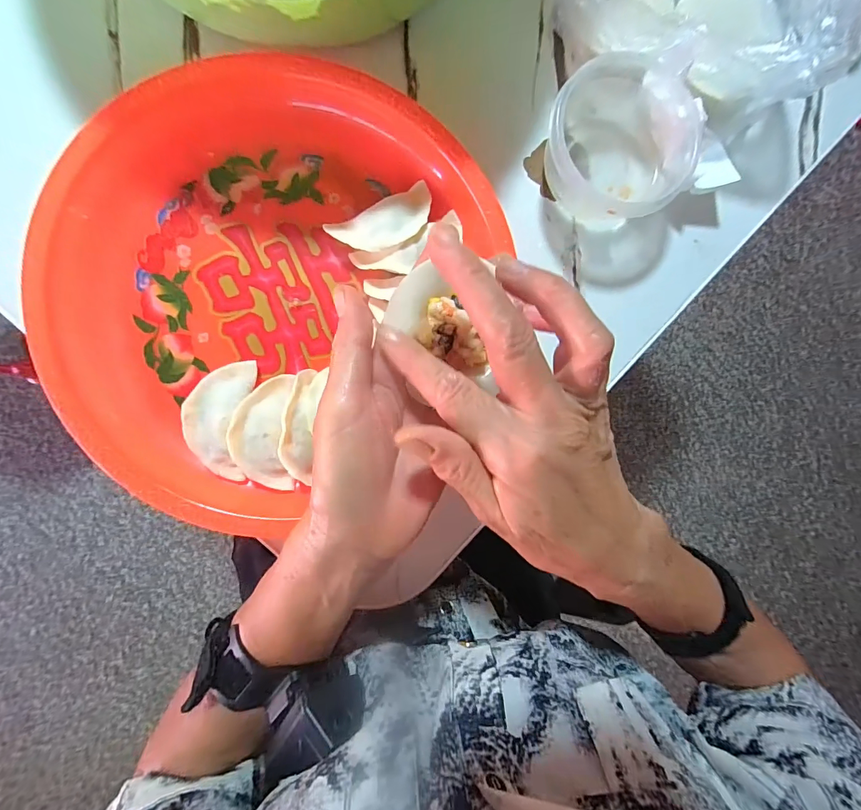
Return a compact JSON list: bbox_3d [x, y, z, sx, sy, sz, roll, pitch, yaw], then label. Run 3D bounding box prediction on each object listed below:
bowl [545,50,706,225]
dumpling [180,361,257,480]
[{"bbox_3d":[0.135,-0.188,0.286,0.099,0.043,0.101,0,91,-7],"label":"bowl"},{"bbox_3d":[-0.140,0.009,0.263,0.036,0.022,0.078,8,90,-7],"label":"dumpling"}]

